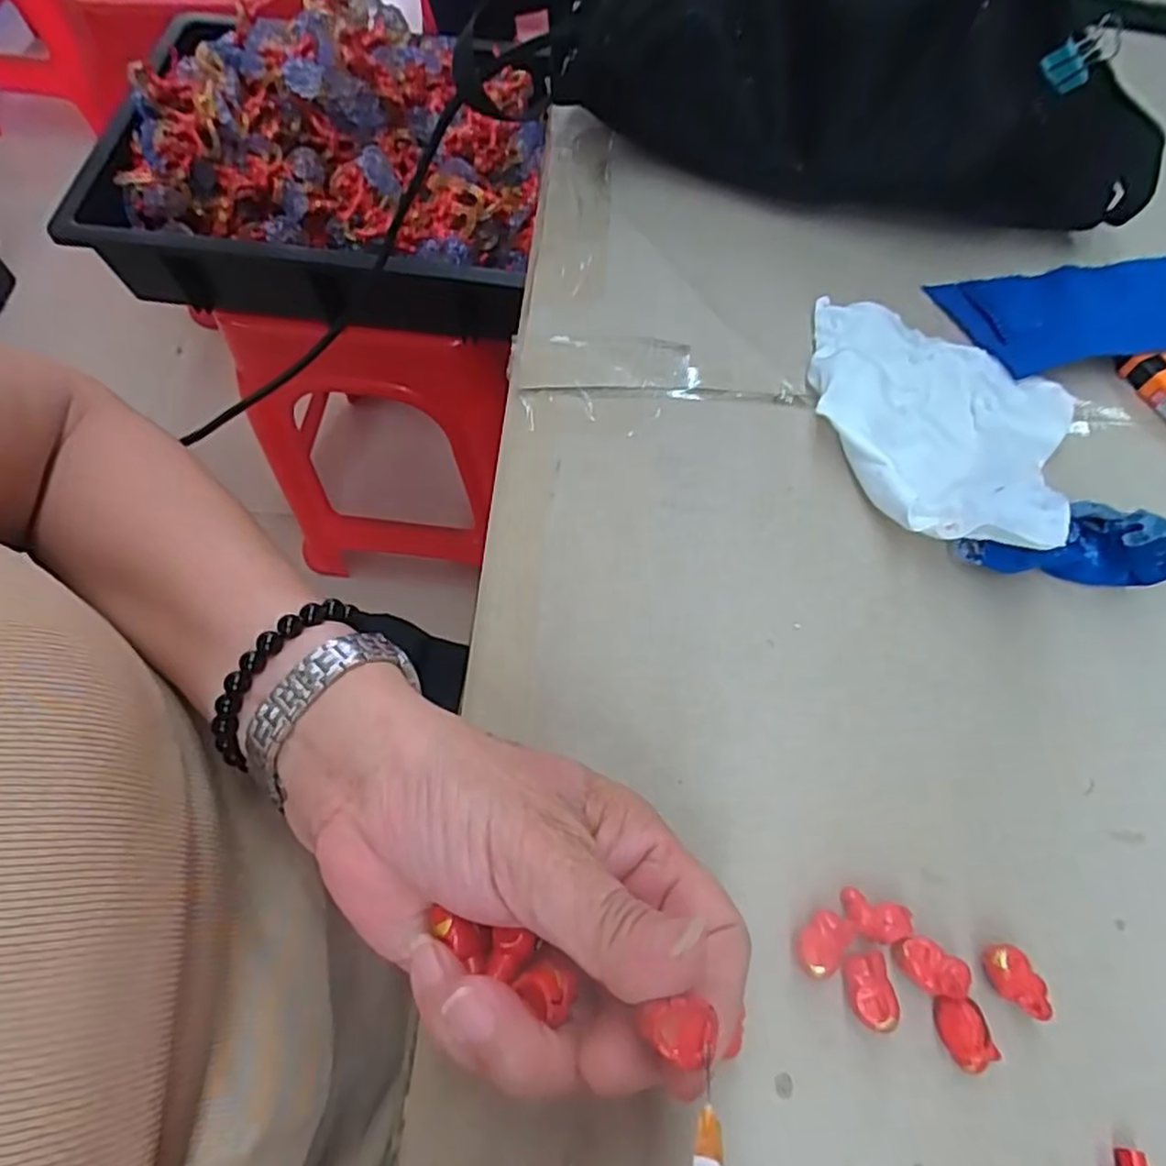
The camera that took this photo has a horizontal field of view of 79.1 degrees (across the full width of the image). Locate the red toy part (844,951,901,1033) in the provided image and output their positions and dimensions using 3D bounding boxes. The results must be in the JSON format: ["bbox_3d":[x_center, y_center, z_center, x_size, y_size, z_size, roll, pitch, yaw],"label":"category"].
[{"bbox_3d":[0.089,0.127,0.221,0.013,0.013,0.020,-8,67,-1],"label":"red toy part"}]

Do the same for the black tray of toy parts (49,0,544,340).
[{"bbox_3d":[-0.226,-0.387,0.650,0.390,0.133,0.276,8,67,3],"label":"black tray of toy parts"}]

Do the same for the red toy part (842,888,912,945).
[{"bbox_3d":[0.094,0.108,0.228,0.020,0.012,0.013,20,69,10],"label":"red toy part"}]

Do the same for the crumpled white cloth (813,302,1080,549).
[{"bbox_3d":[0.143,-0.070,0.292,0.109,0.027,0.109,23,70,12],"label":"crumpled white cloth"}]

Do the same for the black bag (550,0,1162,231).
[{"bbox_3d":[0.129,-0.240,0.328,0.272,0.101,0.066,18,69,10],"label":"black bag"}]

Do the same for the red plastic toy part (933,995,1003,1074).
[{"bbox_3d":[0.116,0.137,0.216,0.012,0.012,0.020,-16,67,-5],"label":"red plastic toy part"}]

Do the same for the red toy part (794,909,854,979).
[{"bbox_3d":[0.076,0.115,0.226,0.013,0.013,0.020,34,72,15],"label":"red toy part"}]

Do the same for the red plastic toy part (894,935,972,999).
[{"bbox_3d":[0.108,0.120,0.223,0.021,0.012,0.013,30,71,14],"label":"red plastic toy part"}]

